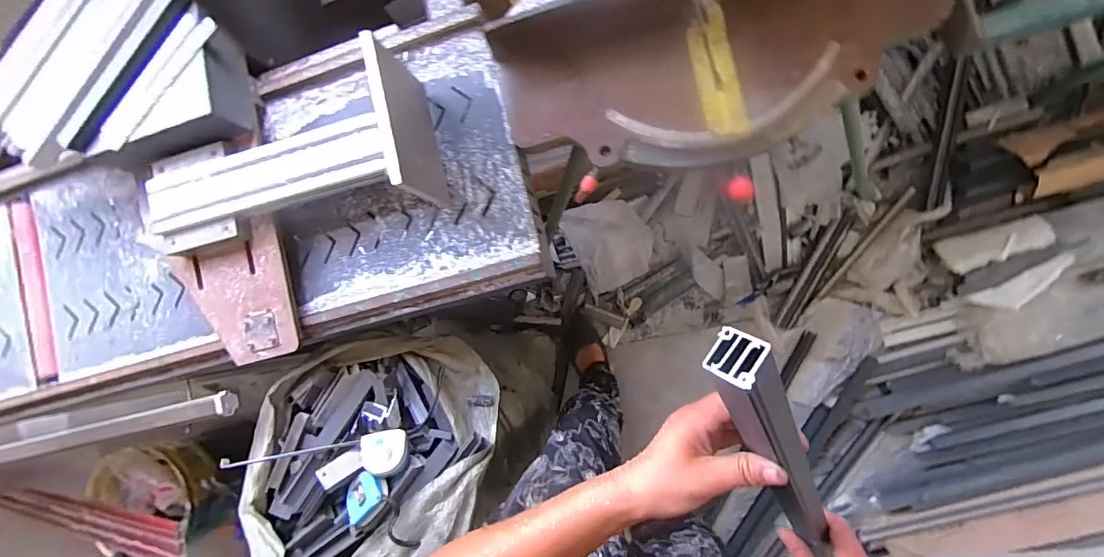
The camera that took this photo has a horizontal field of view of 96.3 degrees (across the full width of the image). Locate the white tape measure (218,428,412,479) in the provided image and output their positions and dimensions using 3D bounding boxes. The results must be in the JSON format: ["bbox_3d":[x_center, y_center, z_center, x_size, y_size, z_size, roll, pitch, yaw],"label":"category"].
[{"bbox_3d":[-0.372,0.286,0.776,0.297,0.035,0.064,-8,87,10],"label":"white tape measure"}]

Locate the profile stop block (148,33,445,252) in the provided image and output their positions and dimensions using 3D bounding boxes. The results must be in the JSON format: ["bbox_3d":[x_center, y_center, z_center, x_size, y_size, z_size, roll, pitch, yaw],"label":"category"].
[{"bbox_3d":[-0.377,-0.147,0.667,0.431,0.167,0.171,-12,86,10],"label":"profile stop block"}]

